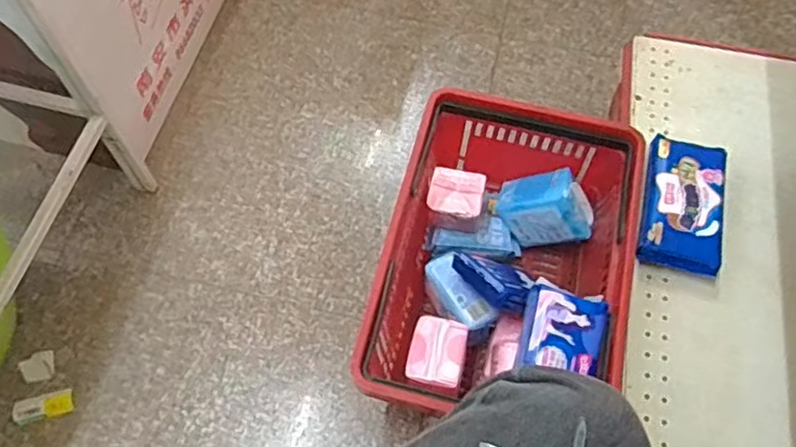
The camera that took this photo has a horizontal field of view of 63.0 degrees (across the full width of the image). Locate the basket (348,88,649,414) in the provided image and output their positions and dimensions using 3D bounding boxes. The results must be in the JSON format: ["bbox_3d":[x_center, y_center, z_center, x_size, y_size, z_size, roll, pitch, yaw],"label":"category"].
[{"bbox_3d":[0.138,0.068,0.869,0.291,0.213,0.417,14,64,6],"label":"basket"}]

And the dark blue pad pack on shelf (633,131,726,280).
[{"bbox_3d":[0.357,-0.025,0.815,0.100,0.043,0.168,13,64,6],"label":"dark blue pad pack on shelf"}]

